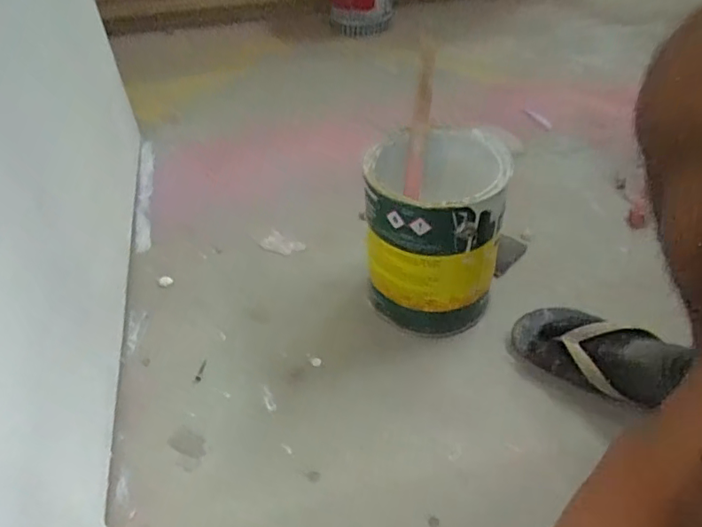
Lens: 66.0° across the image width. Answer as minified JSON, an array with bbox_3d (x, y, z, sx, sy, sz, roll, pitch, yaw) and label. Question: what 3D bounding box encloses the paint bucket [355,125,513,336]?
[{"bbox_3d":[0.096,-0.034,0.658,0.155,0.208,0.150,7,44,10],"label":"paint bucket"}]

